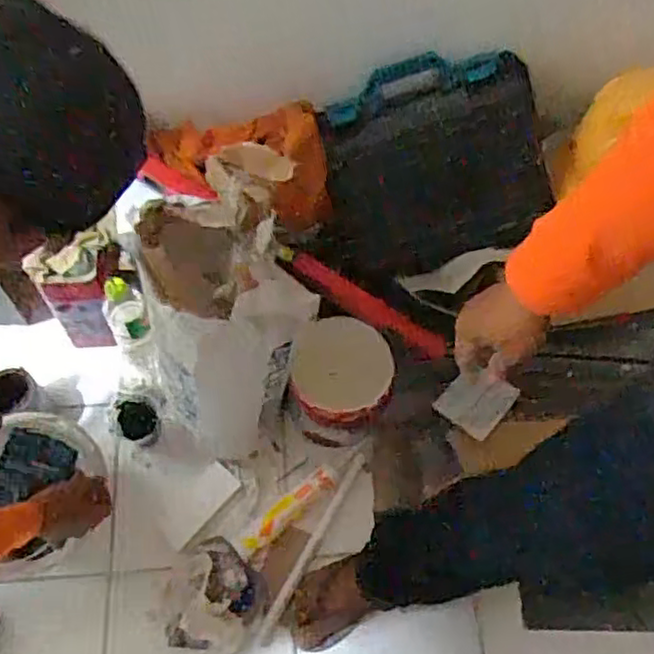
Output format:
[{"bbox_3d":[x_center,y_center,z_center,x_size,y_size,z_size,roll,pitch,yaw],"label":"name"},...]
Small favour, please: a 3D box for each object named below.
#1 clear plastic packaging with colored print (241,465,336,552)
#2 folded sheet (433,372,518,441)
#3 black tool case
[{"bbox_3d":[-0.060,0.304,1.156,0.193,0.032,0.045,-38,70,-20],"label":"clear plastic packaging with colored print"},{"bbox_3d":[0.236,0.117,1.089,0.100,0.006,0.100,34,104,-5],"label":"folded sheet"},{"bbox_3d":[0.138,-0.252,1.041,0.343,0.295,0.107,-19,36,-3],"label":"black tool case"}]

